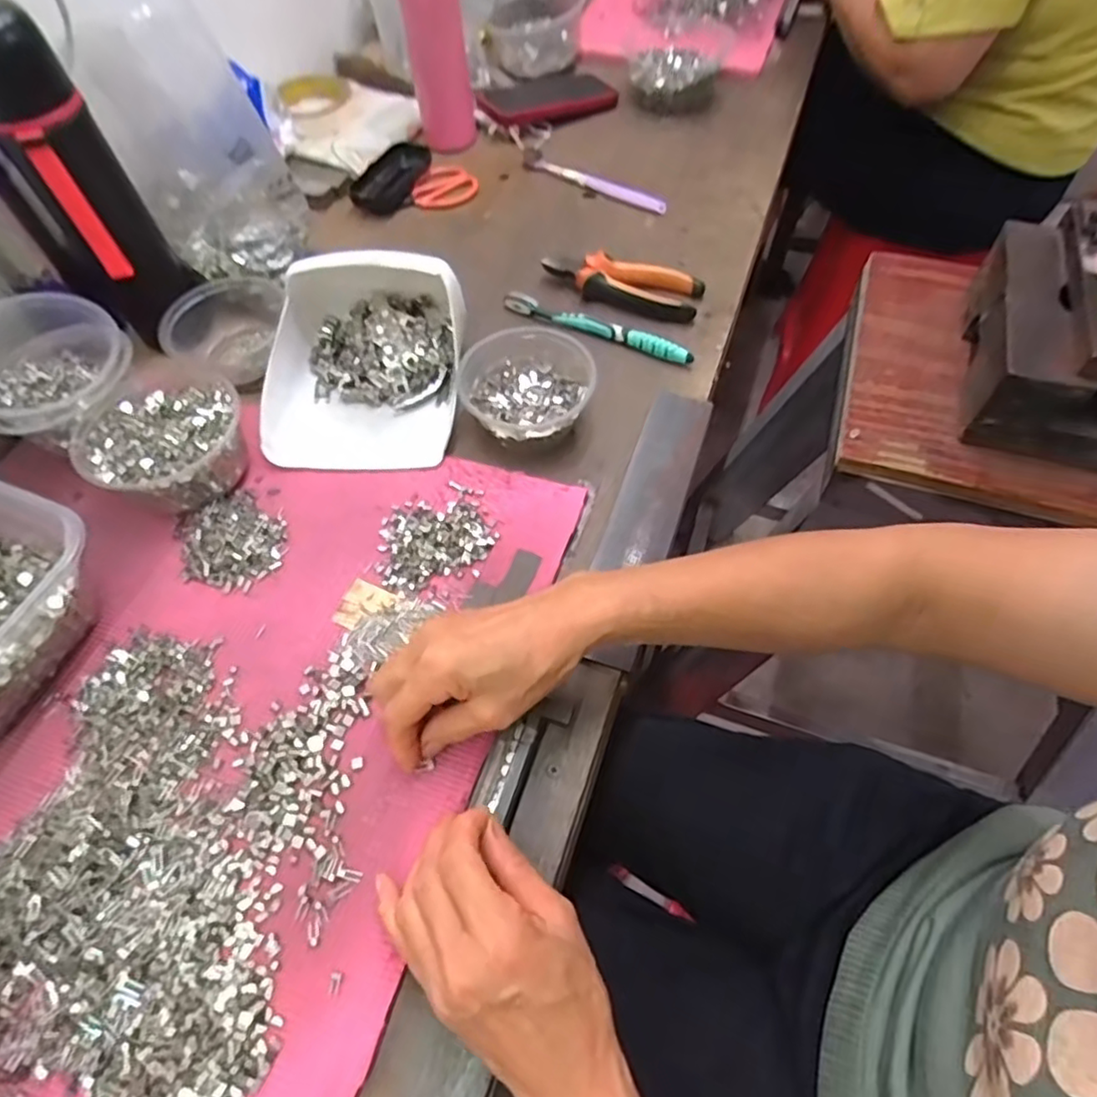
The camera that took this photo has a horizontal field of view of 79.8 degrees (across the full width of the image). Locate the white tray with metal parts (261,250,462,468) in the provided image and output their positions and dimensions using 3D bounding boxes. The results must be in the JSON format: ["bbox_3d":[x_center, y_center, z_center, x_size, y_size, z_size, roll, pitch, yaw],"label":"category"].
[{"bbox_3d":[-0.150,-0.161,0.531,0.154,0.078,0.178,-1,58,1],"label":"white tray with metal parts"}]

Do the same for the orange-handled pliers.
[{"bbox_3d":[0.069,-0.252,0.619,0.148,0.025,0.051,14,60,11],"label":"orange-handled pliers"}]

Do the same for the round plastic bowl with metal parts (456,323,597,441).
[{"bbox_3d":[-0.017,-0.125,0.523,0.100,0.048,0.093,-1,58,2],"label":"round plastic bowl with metal parts"}]

